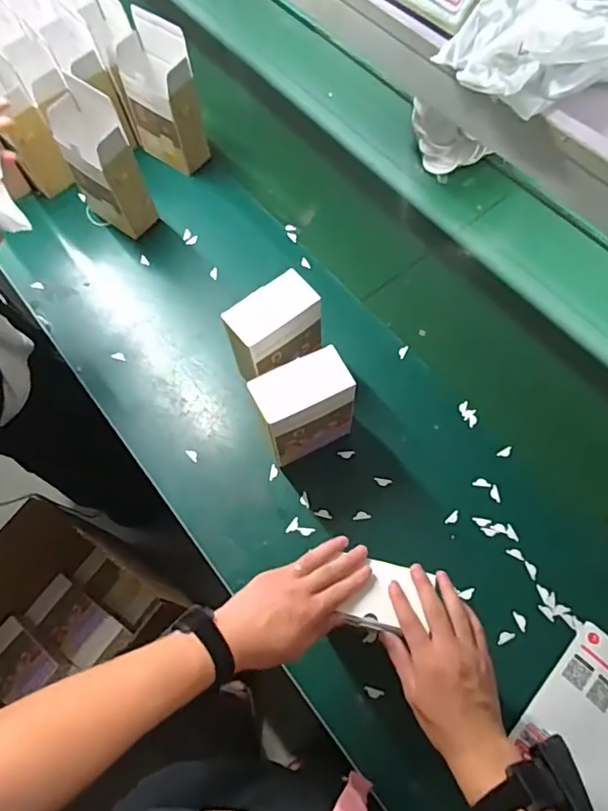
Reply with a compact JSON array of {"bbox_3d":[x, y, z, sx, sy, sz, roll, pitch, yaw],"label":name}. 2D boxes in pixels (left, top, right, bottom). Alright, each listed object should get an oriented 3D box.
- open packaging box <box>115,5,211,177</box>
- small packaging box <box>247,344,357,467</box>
[{"bbox_3d":[-0.254,-0.538,0.957,0.131,0.236,0.088,35,72,16],"label":"open packaging box"},{"bbox_3d":[0.001,0.007,0.740,0.119,0.165,0.070,-26,67,-10],"label":"small packaging box"}]

